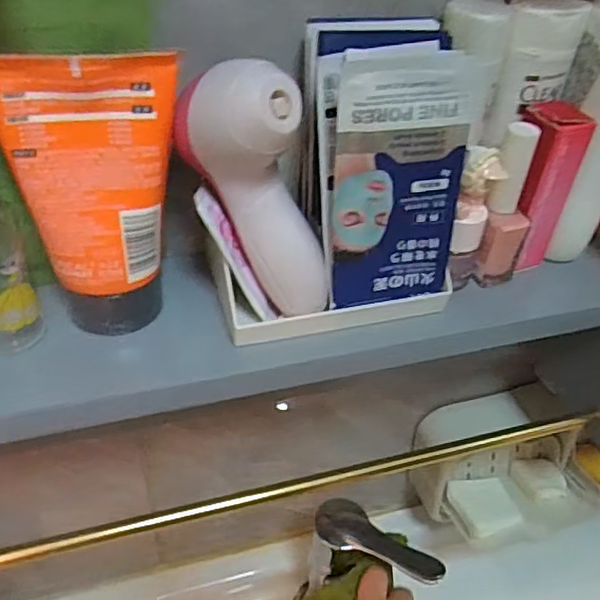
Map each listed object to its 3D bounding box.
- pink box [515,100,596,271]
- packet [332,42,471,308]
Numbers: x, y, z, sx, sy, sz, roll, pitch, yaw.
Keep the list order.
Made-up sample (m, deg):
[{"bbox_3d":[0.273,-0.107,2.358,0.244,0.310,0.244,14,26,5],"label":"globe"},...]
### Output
[{"bbox_3d":[0.130,-0.062,0.344,0.030,0.088,0.028,-19,46,-26],"label":"pink box"},{"bbox_3d":[0.045,-0.054,0.297,0.061,0.119,0.014,-7,35,-10],"label":"packet"}]

